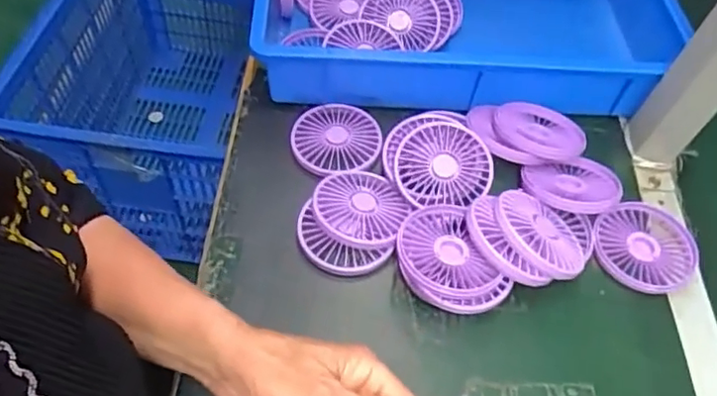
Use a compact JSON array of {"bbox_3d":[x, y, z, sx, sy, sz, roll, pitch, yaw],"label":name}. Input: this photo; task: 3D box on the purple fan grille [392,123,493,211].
[{"bbox_3d":[0.075,-0.030,0.511,0.082,0.019,0.079,2,56,-4],"label":"purple fan grille"}]

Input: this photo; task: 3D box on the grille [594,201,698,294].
[{"bbox_3d":[0.257,0.043,0.513,0.092,0.015,0.082,-25,62,-20],"label":"grille"}]

